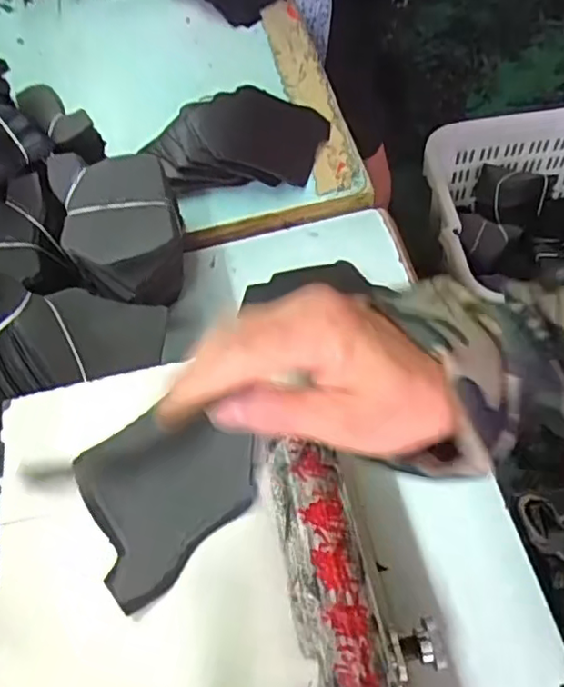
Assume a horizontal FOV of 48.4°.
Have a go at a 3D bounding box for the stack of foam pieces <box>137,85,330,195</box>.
[{"bbox_3d":[-0.050,-0.234,0.695,0.195,0.044,0.150,2,60,5],"label":"stack of foam pieces"}]

